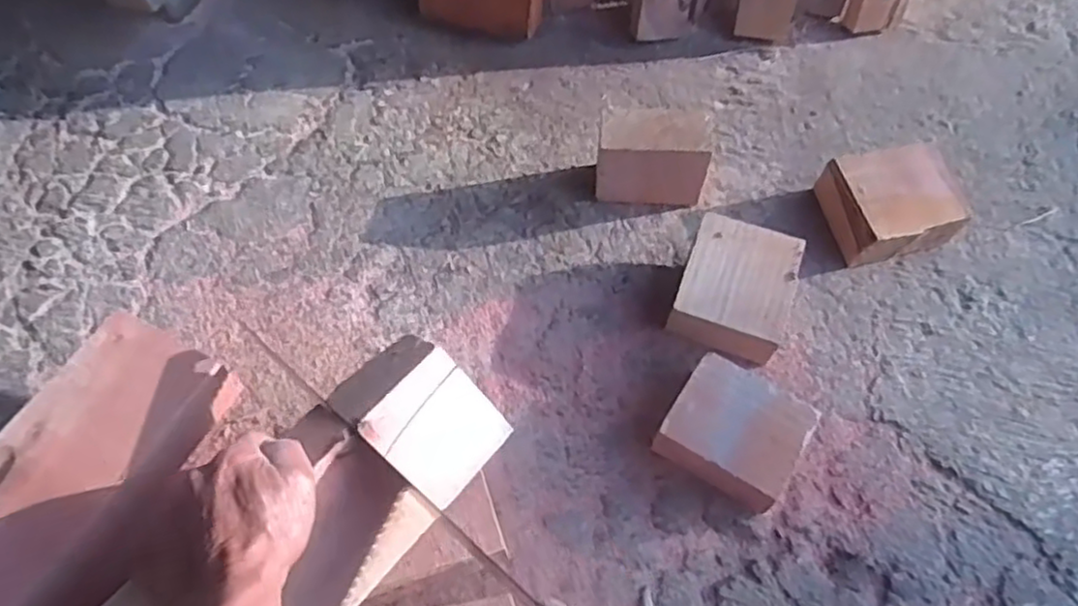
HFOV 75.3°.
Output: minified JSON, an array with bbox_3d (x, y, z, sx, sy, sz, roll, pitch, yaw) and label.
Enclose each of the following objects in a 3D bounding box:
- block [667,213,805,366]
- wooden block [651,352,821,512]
[{"bbox_3d":[0.200,-0.011,0.719,0.107,0.071,0.134,19,65,9],"label":"block"},{"bbox_3d":[0.183,0.123,0.660,0.118,0.061,0.104,32,68,15],"label":"wooden block"}]

